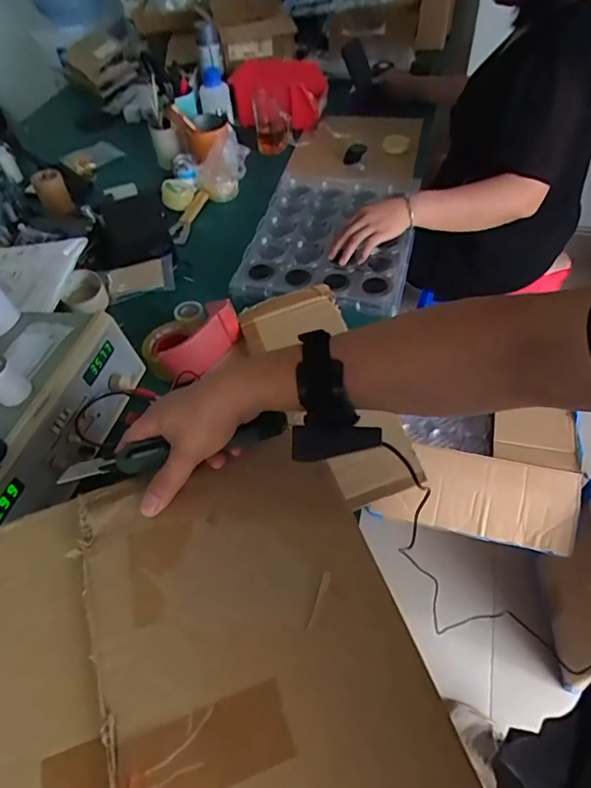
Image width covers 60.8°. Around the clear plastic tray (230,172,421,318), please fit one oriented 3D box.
[{"bbox_3d":[0.074,-0.313,1.009,0.314,0.037,0.385,8,53,11],"label":"clear plastic tray"}]

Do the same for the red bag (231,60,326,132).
[{"bbox_3d":[-0.043,-0.765,1.310,0.253,0.111,0.299,-3,52,3],"label":"red bag"}]

